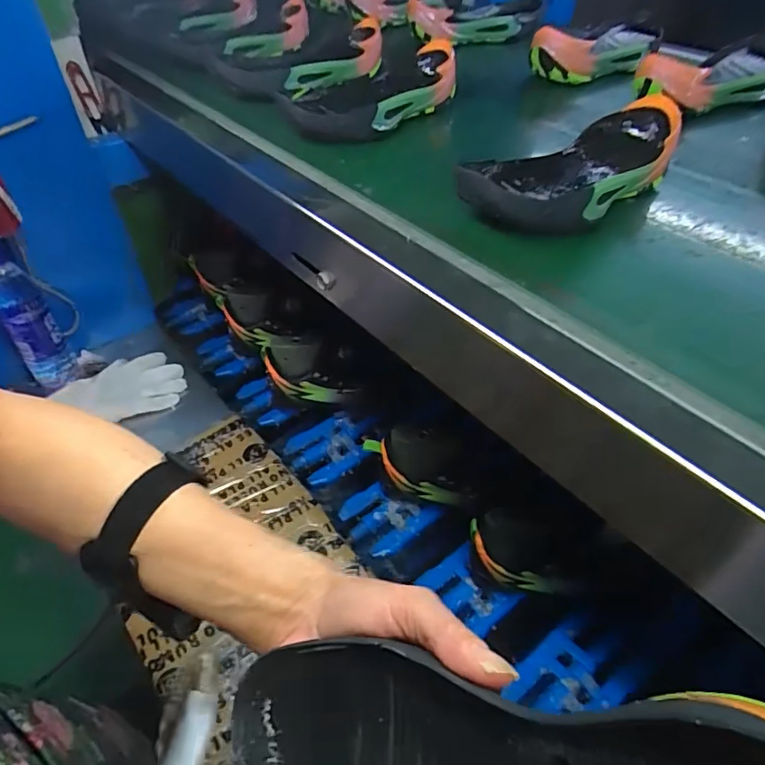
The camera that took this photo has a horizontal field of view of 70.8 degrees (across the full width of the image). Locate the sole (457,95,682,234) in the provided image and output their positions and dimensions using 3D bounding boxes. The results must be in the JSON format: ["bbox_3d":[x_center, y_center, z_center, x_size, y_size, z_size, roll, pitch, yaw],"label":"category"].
[{"bbox_3d":[0.162,-0.183,0.454,0.237,0.050,0.099,-33,52,-29],"label":"sole"}]

